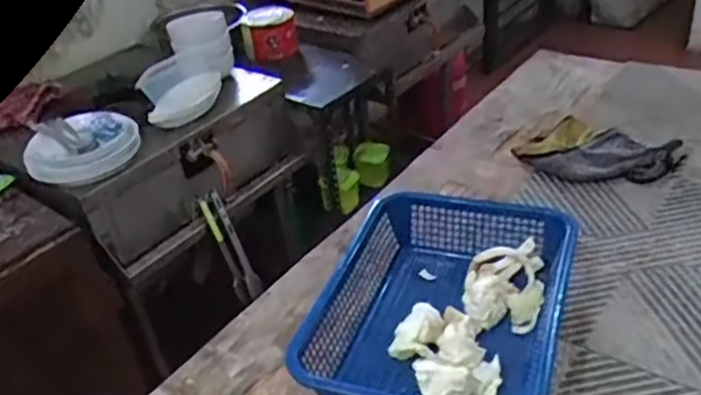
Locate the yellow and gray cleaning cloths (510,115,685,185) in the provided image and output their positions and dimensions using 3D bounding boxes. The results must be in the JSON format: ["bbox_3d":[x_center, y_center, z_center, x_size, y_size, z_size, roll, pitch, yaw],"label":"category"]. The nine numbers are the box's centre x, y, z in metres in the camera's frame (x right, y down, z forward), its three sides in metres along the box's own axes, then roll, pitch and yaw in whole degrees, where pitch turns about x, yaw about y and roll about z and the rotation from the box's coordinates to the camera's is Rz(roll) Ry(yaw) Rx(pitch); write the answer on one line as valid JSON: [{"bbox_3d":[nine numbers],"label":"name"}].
[{"bbox_3d":[0.383,-0.066,1.035,0.221,0.040,0.127,18,43,32],"label":"yellow and gray cleaning cloths"}]

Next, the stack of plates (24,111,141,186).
[{"bbox_3d":[-0.554,-0.099,1.337,0.210,0.041,0.185,14,53,17],"label":"stack of plates"}]

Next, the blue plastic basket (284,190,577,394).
[{"bbox_3d":[0.105,0.131,0.758,0.257,0.091,0.314,8,38,21],"label":"blue plastic basket"}]

